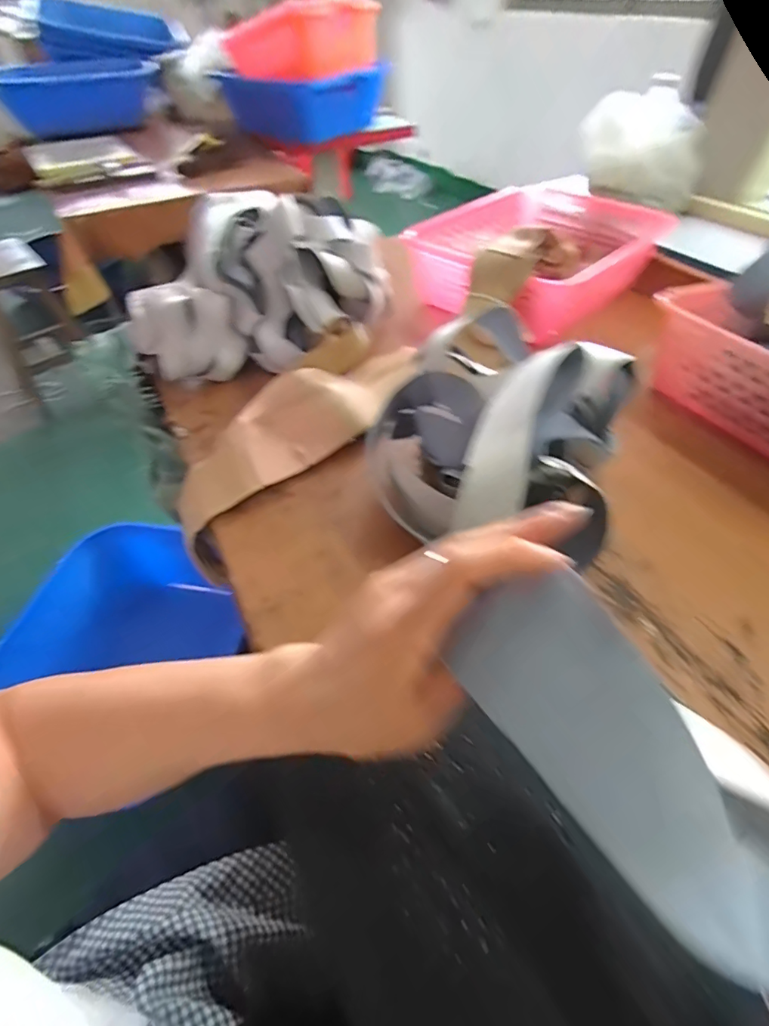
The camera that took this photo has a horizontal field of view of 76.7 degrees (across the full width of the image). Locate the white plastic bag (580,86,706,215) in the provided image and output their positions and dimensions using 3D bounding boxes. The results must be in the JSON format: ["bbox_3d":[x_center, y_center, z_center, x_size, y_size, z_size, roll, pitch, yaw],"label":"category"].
[{"bbox_3d":[0.540,-0.769,1.017,0.231,0.144,0.293,17,51,16],"label":"white plastic bag"}]

